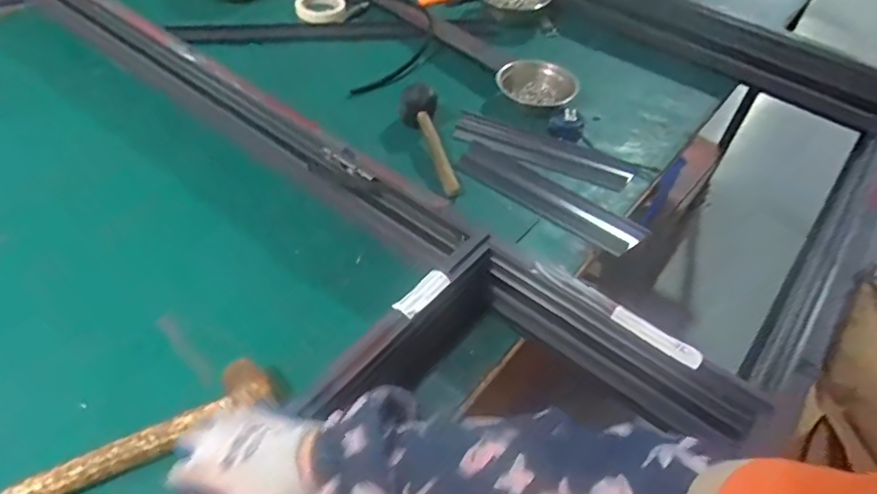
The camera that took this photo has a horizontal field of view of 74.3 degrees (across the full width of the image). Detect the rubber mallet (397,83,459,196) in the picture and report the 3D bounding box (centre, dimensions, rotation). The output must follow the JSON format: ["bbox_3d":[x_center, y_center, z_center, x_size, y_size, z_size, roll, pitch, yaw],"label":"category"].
[{"bbox_3d":[-0.008,-0.174,0.954,0.068,0.051,0.234,-14,63,-12],"label":"rubber mallet"}]

